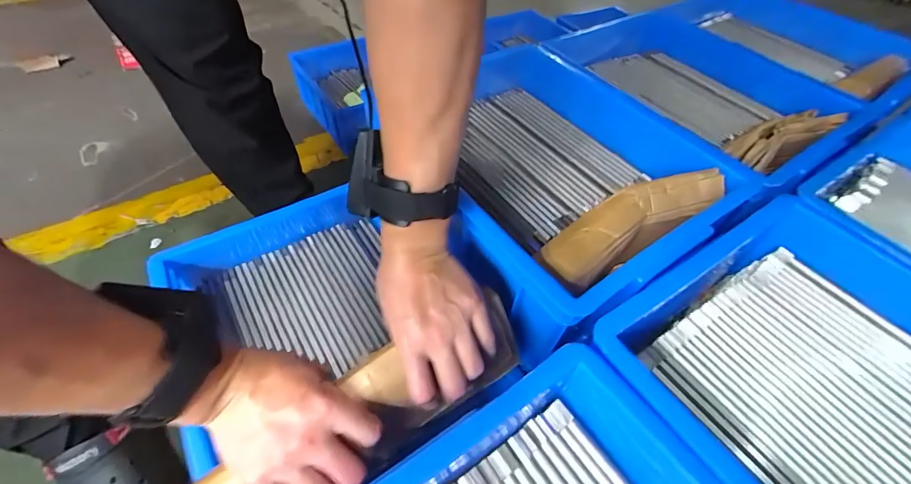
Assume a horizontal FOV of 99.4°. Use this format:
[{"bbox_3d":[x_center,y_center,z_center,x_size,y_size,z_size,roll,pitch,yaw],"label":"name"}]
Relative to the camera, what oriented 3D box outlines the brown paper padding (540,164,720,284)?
[{"bbox_3d":[0.164,-0.020,0.357,0.203,0.028,0.054,-25,55,-22],"label":"brown paper padding"}]

